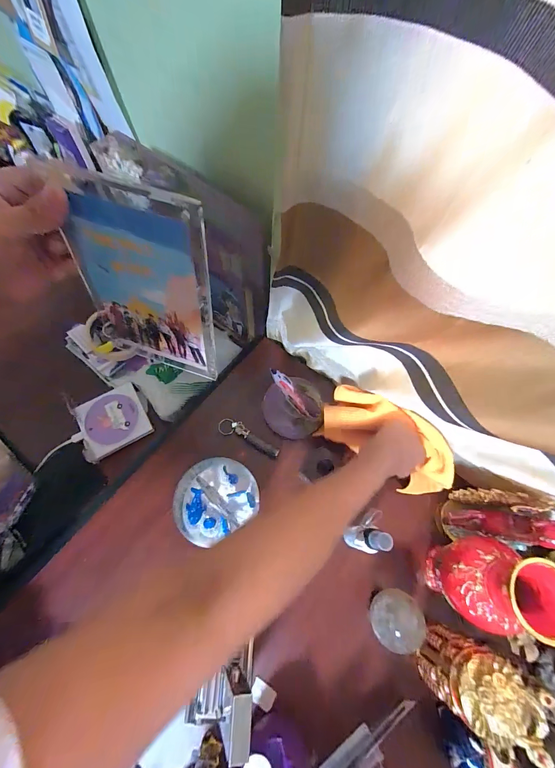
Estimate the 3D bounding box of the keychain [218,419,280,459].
[{"bbox_3d":[-0.043,0.080,0.457,0.100,0.022,0.025,26,67,9],"label":"keychain"}]

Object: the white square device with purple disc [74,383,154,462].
[{"bbox_3d":[-0.272,0.061,0.508,0.098,0.010,0.101,-29,70,-14],"label":"white square device with purple disc"}]

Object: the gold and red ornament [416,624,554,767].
[{"bbox_3d":[0.194,0.298,0.303,0.060,0.106,0.062,33,68,12],"label":"gold and red ornament"}]

